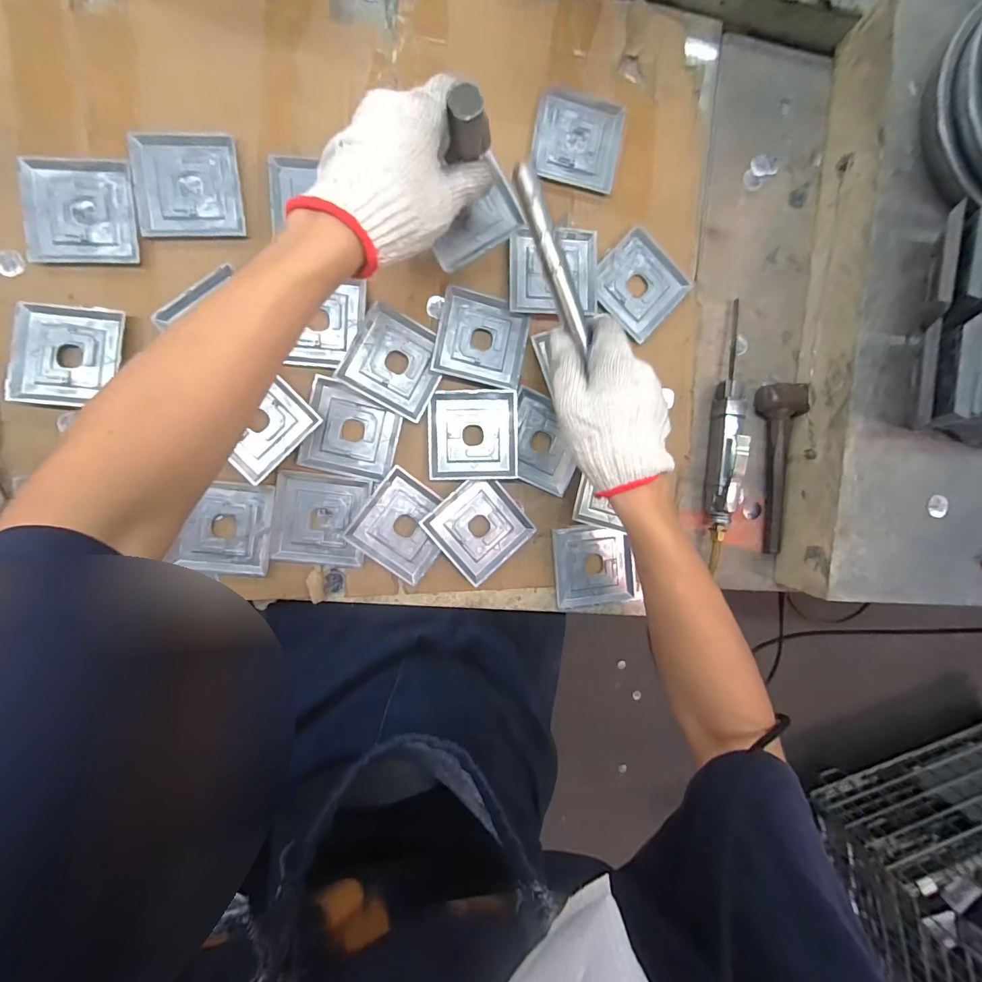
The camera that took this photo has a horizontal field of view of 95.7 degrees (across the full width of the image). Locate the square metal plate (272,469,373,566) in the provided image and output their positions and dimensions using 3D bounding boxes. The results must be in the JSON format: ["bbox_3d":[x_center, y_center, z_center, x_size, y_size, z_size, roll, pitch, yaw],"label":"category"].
[{"bbox_3d":[-0.173,0.029,0.450,0.092,0.017,0.091,6,92,-7],"label":"square metal plate"}]

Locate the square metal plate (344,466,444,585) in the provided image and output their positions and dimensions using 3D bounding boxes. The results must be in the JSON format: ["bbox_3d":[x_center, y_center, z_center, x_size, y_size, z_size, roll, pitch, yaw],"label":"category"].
[{"bbox_3d":[-0.088,0.037,0.458,0.088,0.014,0.092,36,88,-8],"label":"square metal plate"}]

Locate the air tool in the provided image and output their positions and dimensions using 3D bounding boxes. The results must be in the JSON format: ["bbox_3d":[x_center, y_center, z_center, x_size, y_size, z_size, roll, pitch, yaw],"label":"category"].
[{"bbox_3d":[0.265,-0.076,0.489,0.027,0.042,0.256,4,93,-7],"label":"air tool"}]

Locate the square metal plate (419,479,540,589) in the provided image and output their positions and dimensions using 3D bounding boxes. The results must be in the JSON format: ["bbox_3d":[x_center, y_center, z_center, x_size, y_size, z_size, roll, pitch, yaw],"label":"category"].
[{"bbox_3d":[-0.012,0.038,0.468,0.090,0.010,0.089,-40,97,-3],"label":"square metal plate"}]

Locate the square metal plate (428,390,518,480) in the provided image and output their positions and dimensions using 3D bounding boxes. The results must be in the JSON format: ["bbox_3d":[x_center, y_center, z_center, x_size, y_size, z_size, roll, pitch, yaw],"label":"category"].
[{"bbox_3d":[-0.018,-0.058,0.457,0.090,0.012,0.090,-2,93,-7],"label":"square metal plate"}]

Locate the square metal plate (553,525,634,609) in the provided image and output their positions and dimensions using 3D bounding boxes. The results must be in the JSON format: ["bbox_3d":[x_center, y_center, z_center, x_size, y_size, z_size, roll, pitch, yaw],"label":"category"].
[{"bbox_3d":[0.113,0.082,0.489,0.086,0.005,0.087,-4,94,-7],"label":"square metal plate"}]

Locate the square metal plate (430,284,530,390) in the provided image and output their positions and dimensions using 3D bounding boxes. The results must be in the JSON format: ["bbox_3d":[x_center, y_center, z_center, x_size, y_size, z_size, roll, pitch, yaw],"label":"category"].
[{"bbox_3d":[-0.009,-0.158,0.460,0.091,0.006,0.089,11,92,-8],"label":"square metal plate"}]

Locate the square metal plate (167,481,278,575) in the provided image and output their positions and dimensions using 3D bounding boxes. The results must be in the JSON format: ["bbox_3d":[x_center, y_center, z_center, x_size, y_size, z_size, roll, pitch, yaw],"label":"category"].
[{"bbox_3d":[-0.264,0.037,0.444,0.084,0.009,0.091,6,92,-7],"label":"square metal plate"}]

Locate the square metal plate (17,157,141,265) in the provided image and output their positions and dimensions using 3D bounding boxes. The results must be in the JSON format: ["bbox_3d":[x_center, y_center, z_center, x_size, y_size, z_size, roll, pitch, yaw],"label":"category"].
[{"bbox_3d":[-0.375,-0.255,0.407,0.090,0.005,0.091,-2,93,-7],"label":"square metal plate"}]

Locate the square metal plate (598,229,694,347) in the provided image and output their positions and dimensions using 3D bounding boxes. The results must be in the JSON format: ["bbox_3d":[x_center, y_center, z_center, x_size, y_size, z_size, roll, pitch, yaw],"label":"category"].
[{"bbox_3d":[0.161,-0.223,0.481,0.089,0.007,0.092,40,88,-7],"label":"square metal plate"}]

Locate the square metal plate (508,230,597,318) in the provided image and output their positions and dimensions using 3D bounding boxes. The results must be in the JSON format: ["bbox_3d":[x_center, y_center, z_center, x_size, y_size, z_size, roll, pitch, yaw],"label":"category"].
[{"bbox_3d":[0.065,-0.227,0.460,0.089,0.012,0.090,0,93,-7],"label":"square metal plate"}]

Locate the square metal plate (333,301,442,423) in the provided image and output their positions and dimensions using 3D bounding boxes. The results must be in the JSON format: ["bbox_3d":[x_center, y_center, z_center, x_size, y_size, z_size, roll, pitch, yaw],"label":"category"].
[{"bbox_3d":[-0.095,-0.130,0.447,0.090,0.015,0.089,27,90,-8],"label":"square metal plate"}]

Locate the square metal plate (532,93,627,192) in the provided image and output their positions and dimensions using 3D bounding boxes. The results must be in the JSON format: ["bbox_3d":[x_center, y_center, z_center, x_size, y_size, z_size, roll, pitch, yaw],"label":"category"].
[{"bbox_3d":[0.091,-0.366,0.465,0.089,0.004,0.086,10,92,-7],"label":"square metal plate"}]

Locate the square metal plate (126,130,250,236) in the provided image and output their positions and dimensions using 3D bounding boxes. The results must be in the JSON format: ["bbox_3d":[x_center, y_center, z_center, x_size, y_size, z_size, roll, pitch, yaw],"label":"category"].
[{"bbox_3d":[-0.283,-0.285,0.413,0.090,0.011,0.084,-5,94,-7],"label":"square metal plate"}]

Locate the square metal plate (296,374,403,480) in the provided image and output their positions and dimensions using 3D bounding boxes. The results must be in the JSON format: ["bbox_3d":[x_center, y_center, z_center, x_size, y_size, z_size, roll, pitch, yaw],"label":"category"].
[{"bbox_3d":[-0.140,-0.060,0.450,0.089,0.008,0.088,13,91,-8],"label":"square metal plate"}]

